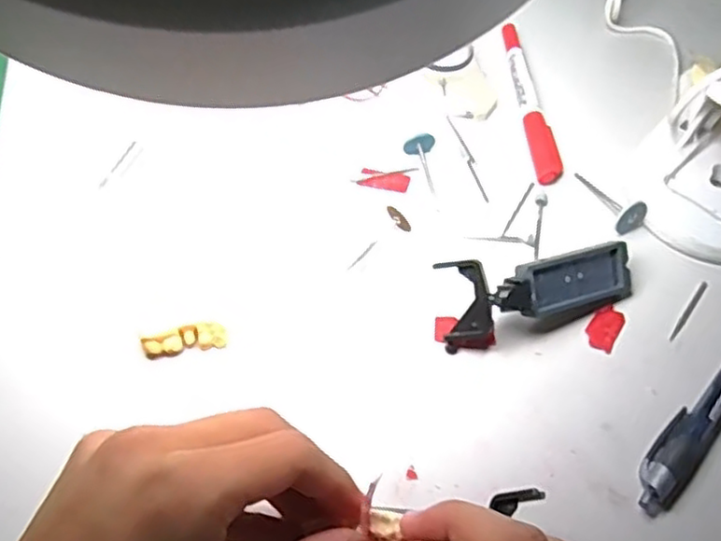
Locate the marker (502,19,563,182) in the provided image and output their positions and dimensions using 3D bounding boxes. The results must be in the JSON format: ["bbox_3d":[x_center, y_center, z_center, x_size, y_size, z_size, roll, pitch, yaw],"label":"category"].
[{"bbox_3d":[0.105,-0.110,0.427,0.015,0.009,0.139,-1,56,-4],"label":"marker"}]

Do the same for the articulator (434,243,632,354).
[{"bbox_3d":[0.089,0.008,0.333,0.099,0.034,0.031,-11,57,-10],"label":"articulator"}]

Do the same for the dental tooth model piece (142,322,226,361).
[{"bbox_3d":[-0.083,0.033,0.321,0.038,0.012,0.008,-10,57,-10],"label":"dental tooth model piece"}]

